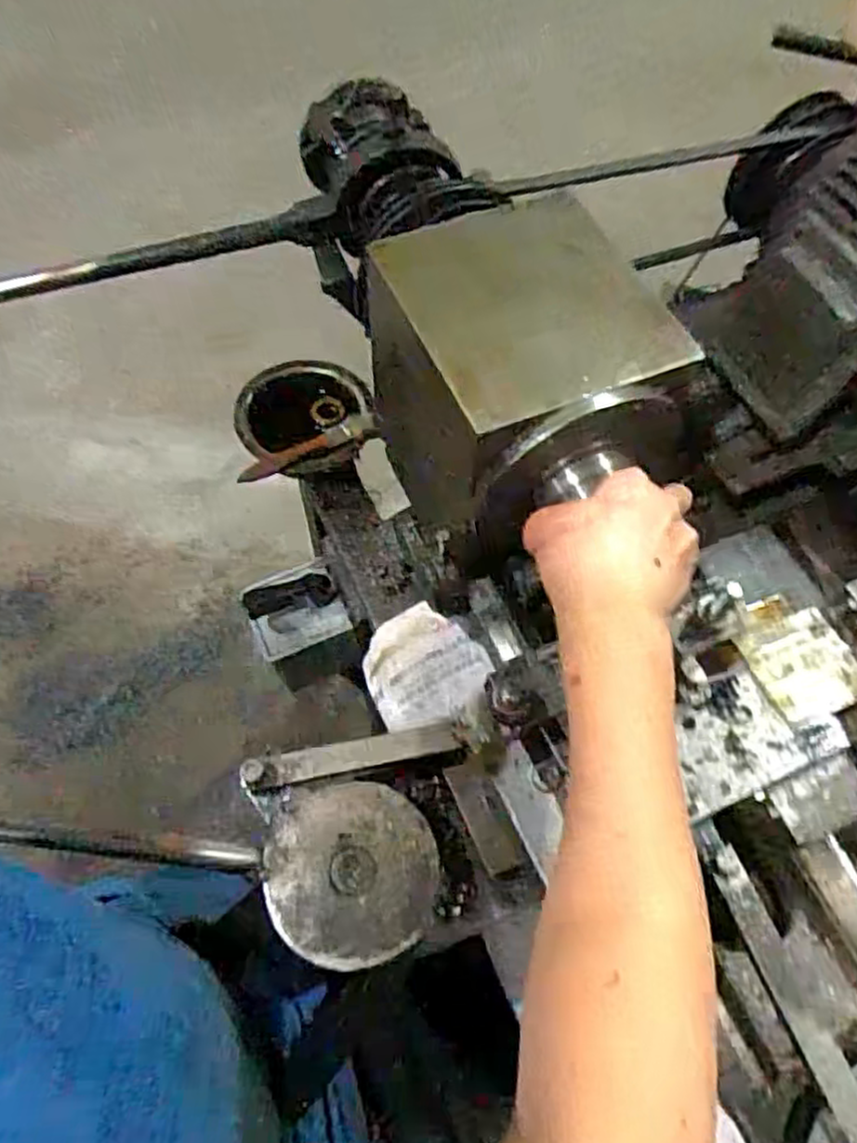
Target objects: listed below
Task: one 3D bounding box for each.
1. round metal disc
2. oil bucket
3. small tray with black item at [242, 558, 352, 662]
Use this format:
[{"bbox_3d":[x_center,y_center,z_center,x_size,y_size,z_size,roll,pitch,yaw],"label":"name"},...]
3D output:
[{"bbox_3d":[-0.045,0.170,0.425,0.096,0.009,0.095,1,62,-2],"label":"round metal disc"},{"bbox_3d":[-0.125,-0.148,0.746,0.123,0.054,0.132,1,62,-2],"label":"oil bucket"},{"bbox_3d":[-0.132,0.037,0.738,0.089,0.025,0.075,-23,65,-13],"label":"small tray with black item"}]

